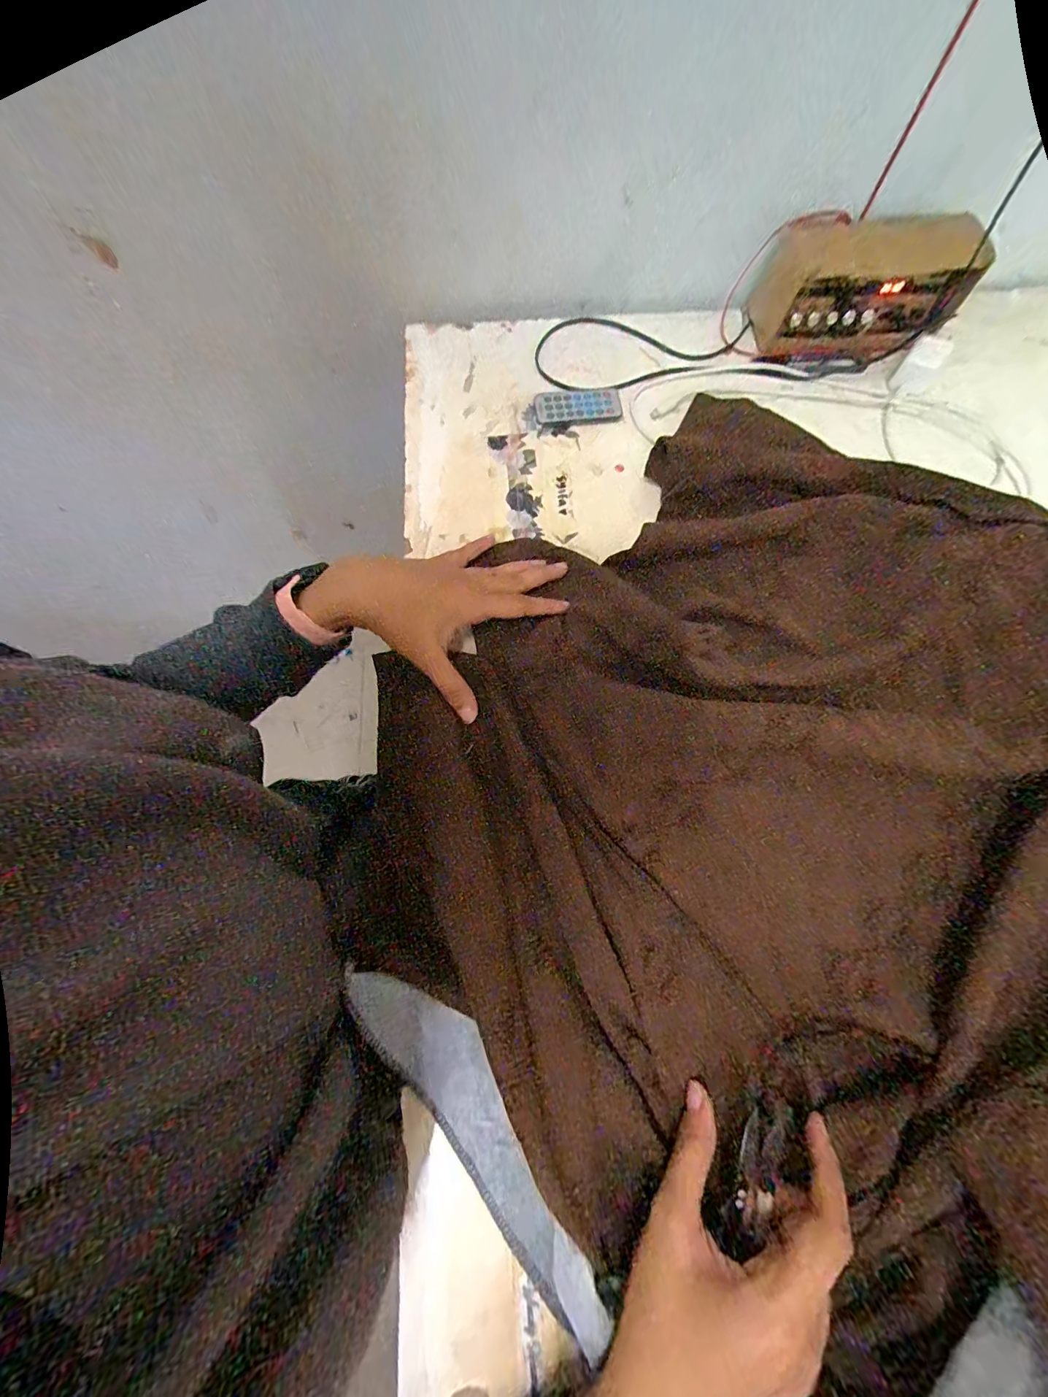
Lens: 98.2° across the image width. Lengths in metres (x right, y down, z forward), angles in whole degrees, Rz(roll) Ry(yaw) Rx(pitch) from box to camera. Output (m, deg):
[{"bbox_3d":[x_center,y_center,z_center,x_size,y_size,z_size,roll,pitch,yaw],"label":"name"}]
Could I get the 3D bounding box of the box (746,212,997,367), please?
[{"bbox_3d":[0.338,-0.404,0.451,0.183,0.075,0.095,-8,71,-2],"label":"box"}]

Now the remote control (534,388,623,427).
[{"bbox_3d":[0.054,-0.294,0.458,0.085,0.010,0.040,-5,71,-1],"label":"remote control"}]

